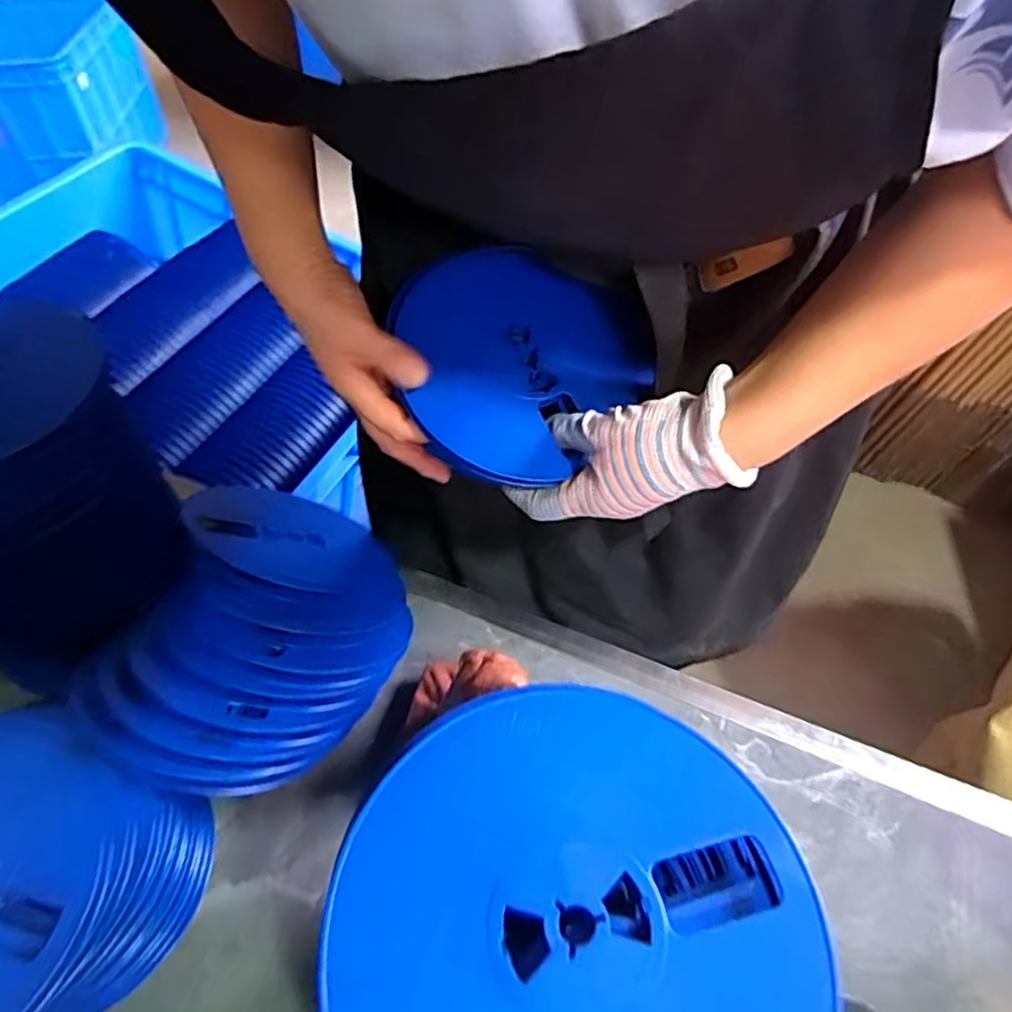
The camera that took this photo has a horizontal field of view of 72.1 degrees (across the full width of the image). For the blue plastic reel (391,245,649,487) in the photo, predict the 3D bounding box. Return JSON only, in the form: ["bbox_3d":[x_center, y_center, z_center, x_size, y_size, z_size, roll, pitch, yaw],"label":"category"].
[{"bbox_3d":[0.004,-0.103,0.464,0.161,0.020,0.163,44,72,4],"label":"blue plastic reel"}]

